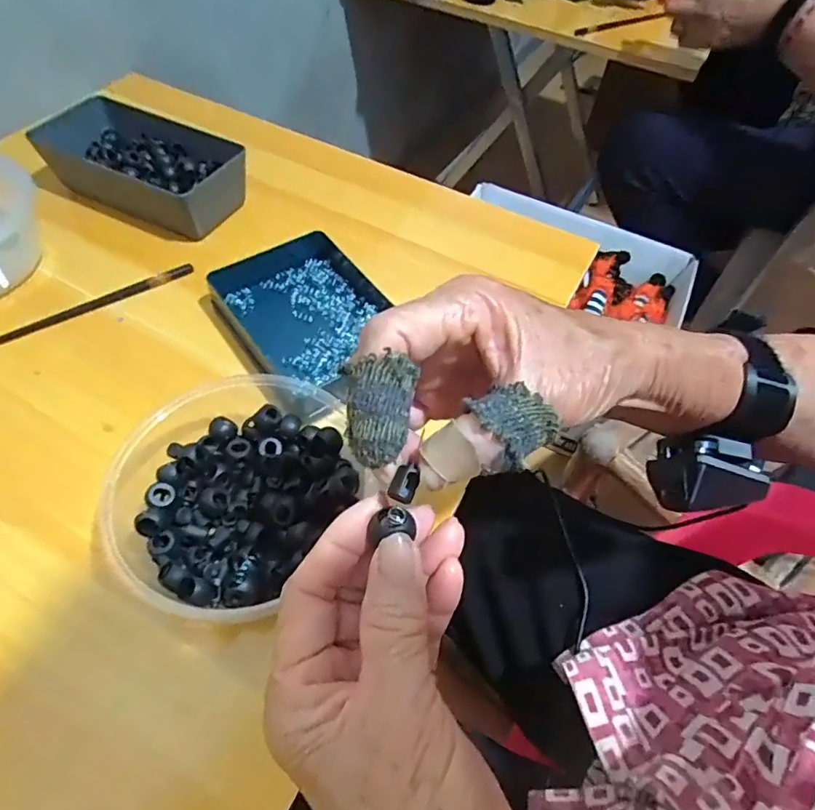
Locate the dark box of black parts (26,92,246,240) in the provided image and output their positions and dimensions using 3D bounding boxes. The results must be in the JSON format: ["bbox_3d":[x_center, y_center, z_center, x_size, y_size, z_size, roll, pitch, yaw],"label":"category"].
[{"bbox_3d":[-0.253,-0.230,0.505,0.207,0.046,0.093,25,58,13],"label":"dark box of black parts"}]

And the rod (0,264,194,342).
[{"bbox_3d":[-0.281,-0.064,0.416,0.234,0.004,0.009,-28,62,-20],"label":"rod"}]

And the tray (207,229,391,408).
[{"bbox_3d":[-0.079,-0.077,0.422,0.104,0.025,0.149,-31,63,-22],"label":"tray"}]

